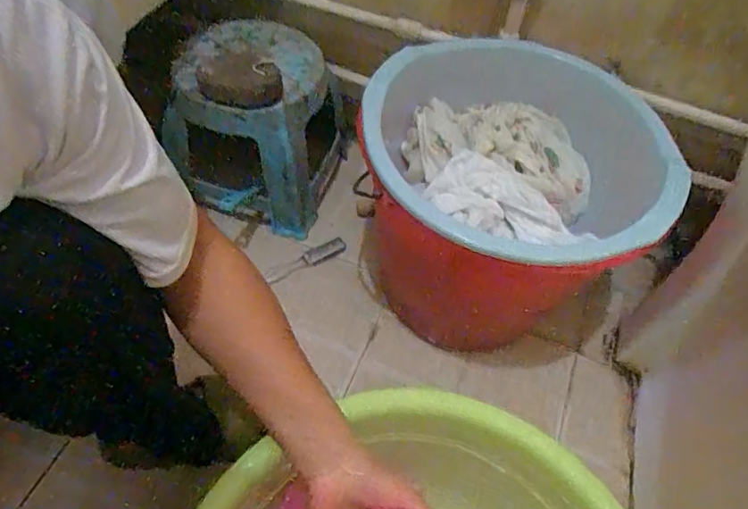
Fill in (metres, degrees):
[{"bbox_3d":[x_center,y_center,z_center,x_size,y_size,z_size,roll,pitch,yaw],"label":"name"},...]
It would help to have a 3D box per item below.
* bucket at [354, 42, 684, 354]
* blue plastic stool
[{"bbox_3d":[0.174,-0.046,0.737,0.365,0.376,0.339,2,55,-3],"label":"bucket"},{"bbox_3d":[-0.189,-0.214,0.839,0.218,0.243,0.240,10,54,2],"label":"blue plastic stool"}]

